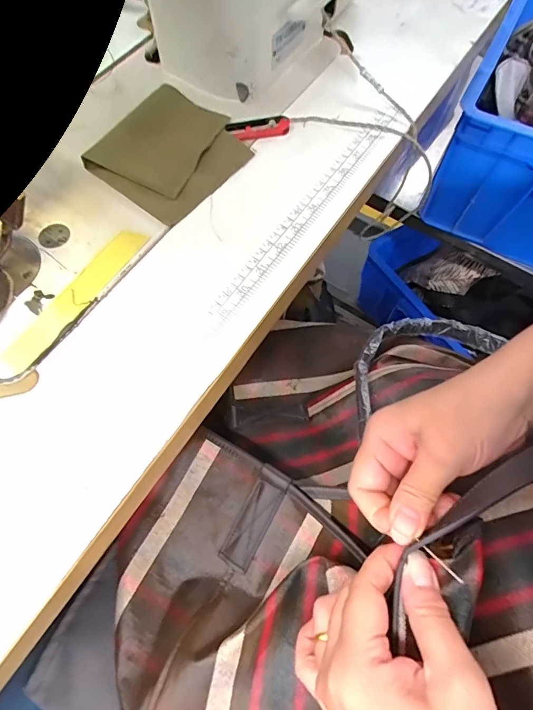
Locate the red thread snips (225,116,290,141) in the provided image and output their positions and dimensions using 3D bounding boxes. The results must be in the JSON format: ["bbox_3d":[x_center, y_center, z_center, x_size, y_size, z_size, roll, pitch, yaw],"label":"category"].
[{"bbox_3d":[-0.008,-0.213,0.388,0.058,0.009,0.024,-7,66,-4],"label":"red thread snips"}]

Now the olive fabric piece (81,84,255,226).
[{"bbox_3d":[-0.084,-0.182,0.371,0.108,0.019,0.119,34,70,13],"label":"olive fabric piece"}]

